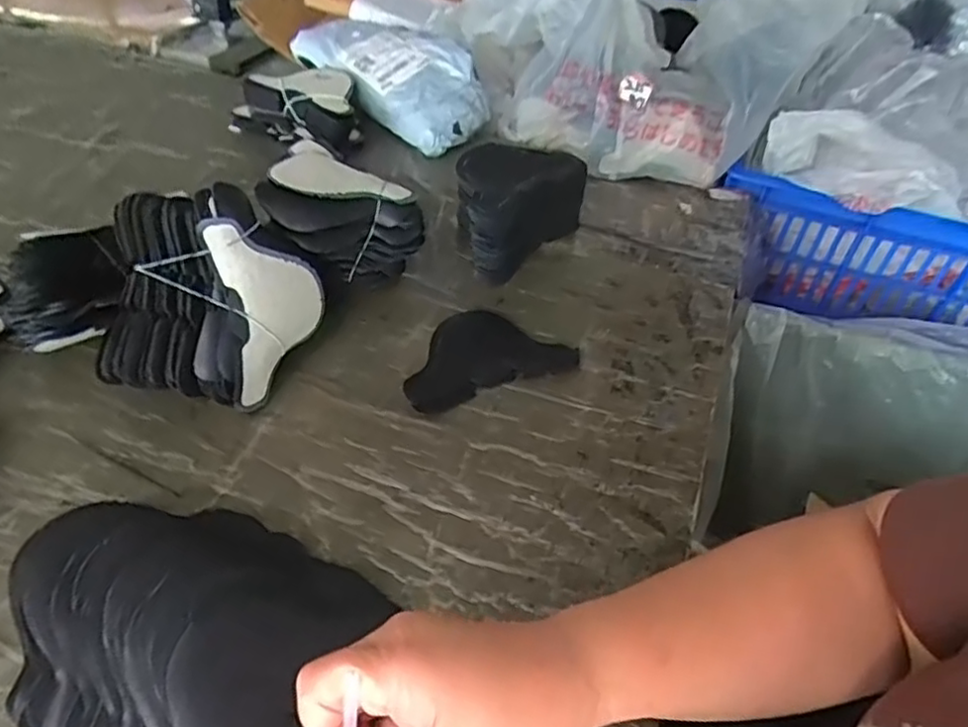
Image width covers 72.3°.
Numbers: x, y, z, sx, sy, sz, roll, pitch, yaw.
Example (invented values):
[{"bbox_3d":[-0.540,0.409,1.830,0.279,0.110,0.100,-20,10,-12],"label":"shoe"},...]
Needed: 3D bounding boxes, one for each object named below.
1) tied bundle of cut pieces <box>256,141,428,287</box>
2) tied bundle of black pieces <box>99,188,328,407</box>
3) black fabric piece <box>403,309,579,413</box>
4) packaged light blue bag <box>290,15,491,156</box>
[{"bbox_3d":[-0.118,-0.130,0.581,0.125,0.102,0.123,-4,45,-6],"label":"tied bundle of cut pieces"},{"bbox_3d":[-0.209,-0.049,0.492,0.147,0.120,0.115,8,45,6],"label":"tied bundle of black pieces"},{"bbox_3d":[-0.004,-0.017,0.540,0.139,0.014,0.093,-16,48,-20],"label":"black fabric piece"},{"bbox_3d":[-0.113,-0.353,0.815,0.123,0.077,0.274,-30,53,-30],"label":"packaged light blue bag"}]

